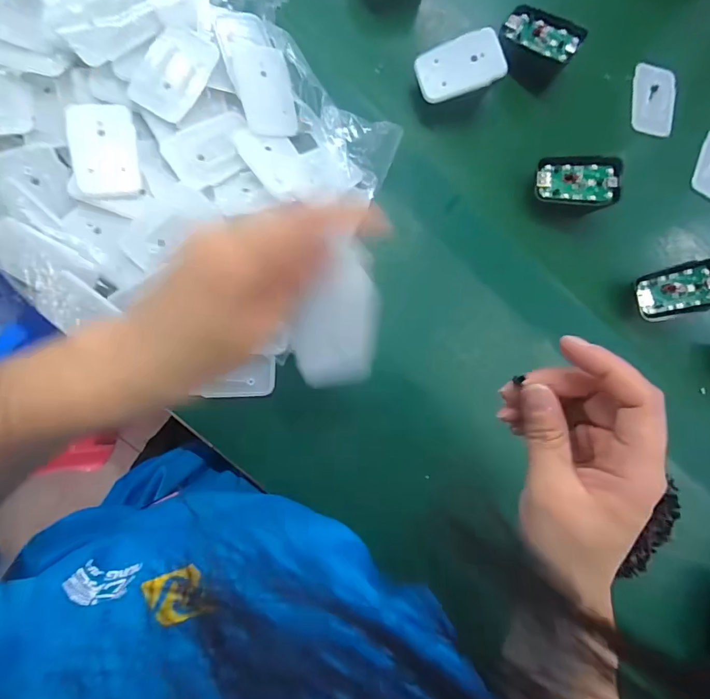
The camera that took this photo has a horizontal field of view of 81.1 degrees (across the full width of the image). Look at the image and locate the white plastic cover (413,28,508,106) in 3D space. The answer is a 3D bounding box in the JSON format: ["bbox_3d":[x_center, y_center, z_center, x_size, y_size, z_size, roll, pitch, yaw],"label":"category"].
[{"bbox_3d":[0.087,-0.235,0.345,0.068,0.005,0.044,-19,89,10],"label":"white plastic cover"}]

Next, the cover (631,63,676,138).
[{"bbox_3d":[0.295,-0.246,0.408,0.043,0.009,0.070,7,83,-7],"label":"cover"}]

